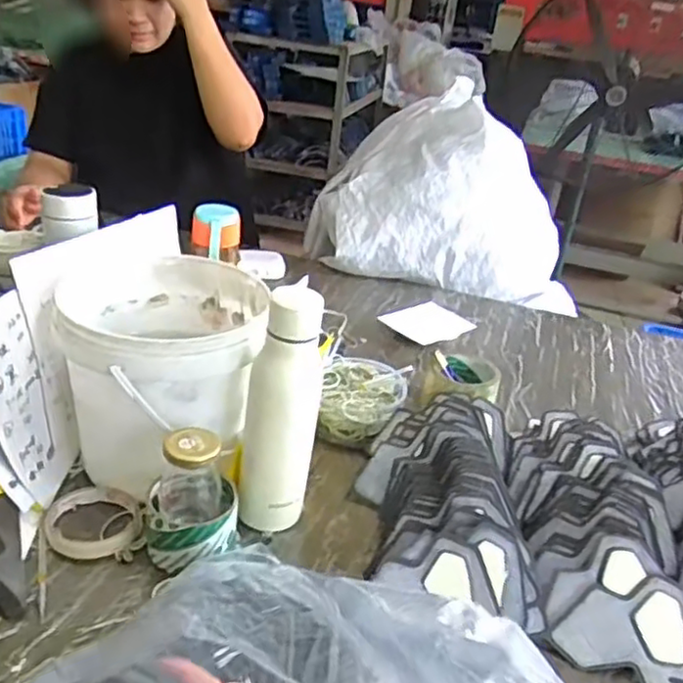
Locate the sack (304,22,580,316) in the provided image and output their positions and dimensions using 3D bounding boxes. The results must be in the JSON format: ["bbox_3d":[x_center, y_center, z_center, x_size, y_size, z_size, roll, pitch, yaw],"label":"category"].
[{"bbox_3d":[0.189,-0.332,1.295,0.456,0.398,0.346,6,27,-3],"label":"sack"}]

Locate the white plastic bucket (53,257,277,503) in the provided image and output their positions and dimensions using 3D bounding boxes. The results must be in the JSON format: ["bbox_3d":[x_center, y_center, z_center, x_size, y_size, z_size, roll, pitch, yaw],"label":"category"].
[{"bbox_3d":[-0.181,0.029,0.716,0.190,0.168,0.201,6,27,-3],"label":"white plastic bucket"}]

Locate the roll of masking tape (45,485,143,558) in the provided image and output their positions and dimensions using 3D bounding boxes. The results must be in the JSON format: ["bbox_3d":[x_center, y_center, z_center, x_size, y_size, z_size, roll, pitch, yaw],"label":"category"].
[{"bbox_3d":[-0.232,0.169,0.649,0.082,0.013,0.084,6,27,-3],"label":"roll of masking tape"}]

